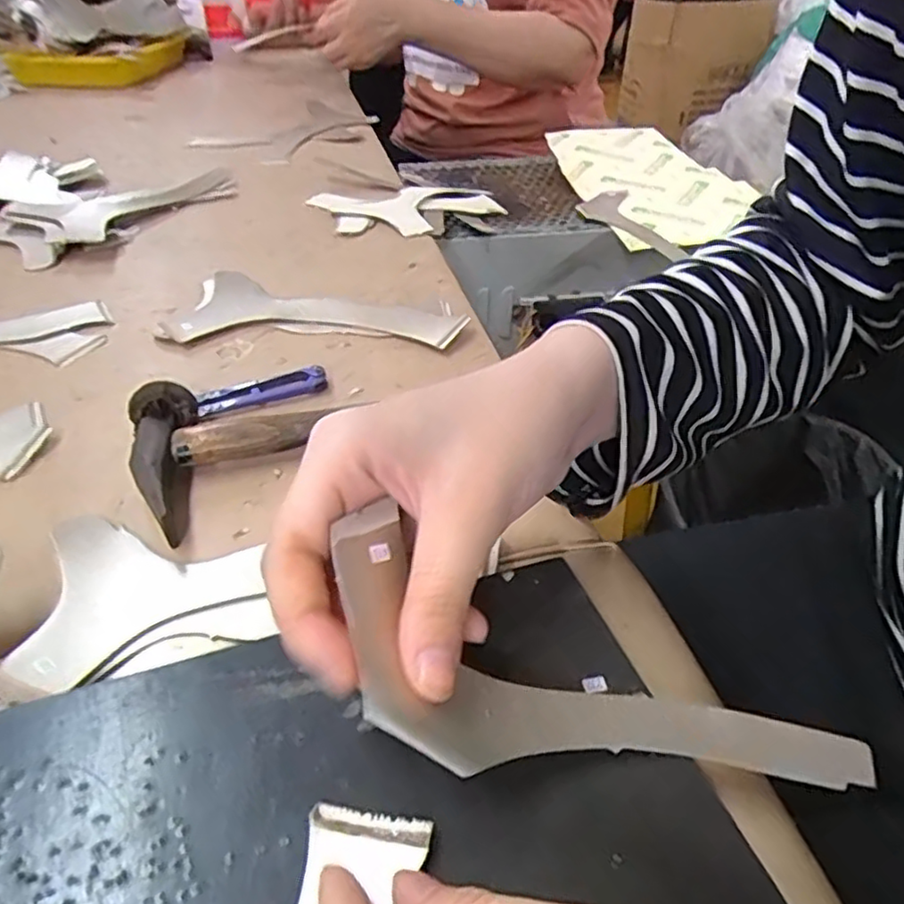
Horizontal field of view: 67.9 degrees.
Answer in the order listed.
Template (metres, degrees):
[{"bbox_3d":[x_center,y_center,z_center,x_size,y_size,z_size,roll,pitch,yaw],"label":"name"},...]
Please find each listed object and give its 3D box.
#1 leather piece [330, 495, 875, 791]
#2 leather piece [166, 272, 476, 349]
[{"bbox_3d":[0.045,0.073,0.206,0.178,0.023,0.062,21,39,-11],"label":"leather piece"},{"bbox_3d":[-0.089,-0.098,0.461,0.194,0.010,0.091,5,41,4],"label":"leather piece"}]

